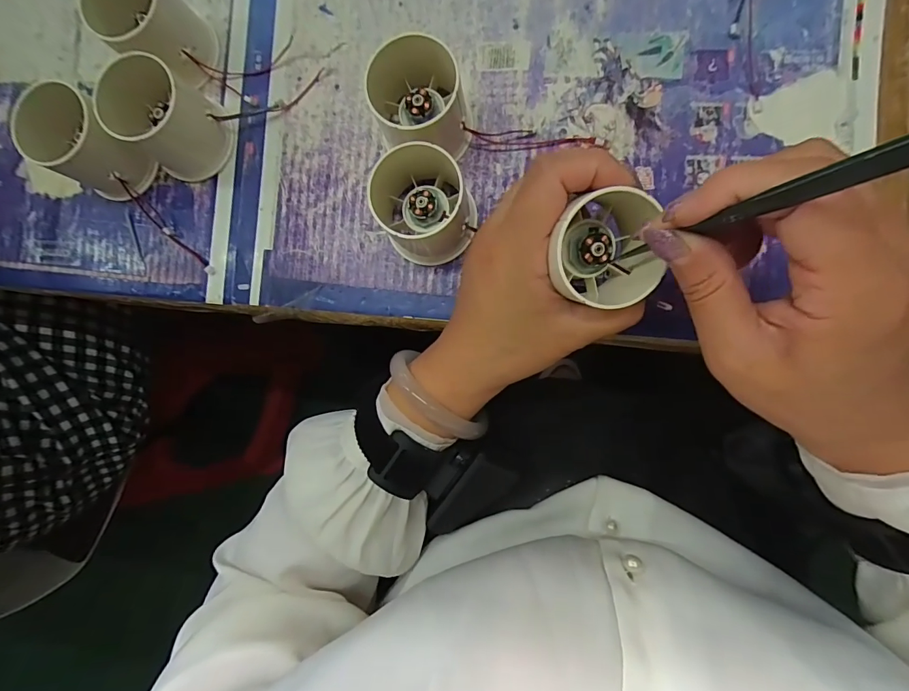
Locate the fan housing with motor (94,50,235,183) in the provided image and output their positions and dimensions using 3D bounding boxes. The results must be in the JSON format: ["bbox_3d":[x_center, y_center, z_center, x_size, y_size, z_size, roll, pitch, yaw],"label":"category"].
[{"bbox_3d":[-0.180,-0.140,0.267,0.056,0.055,0.052,0,90,7],"label":"fan housing with motor"}]

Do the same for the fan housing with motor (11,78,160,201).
[{"bbox_3d":[-0.227,-0.124,0.273,0.051,0.056,0.048,0,90,7],"label":"fan housing with motor"}]

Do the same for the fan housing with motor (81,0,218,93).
[{"bbox_3d":[-0.183,-0.196,0.267,0.045,0.056,0.047,0,90,7],"label":"fan housing with motor"}]

